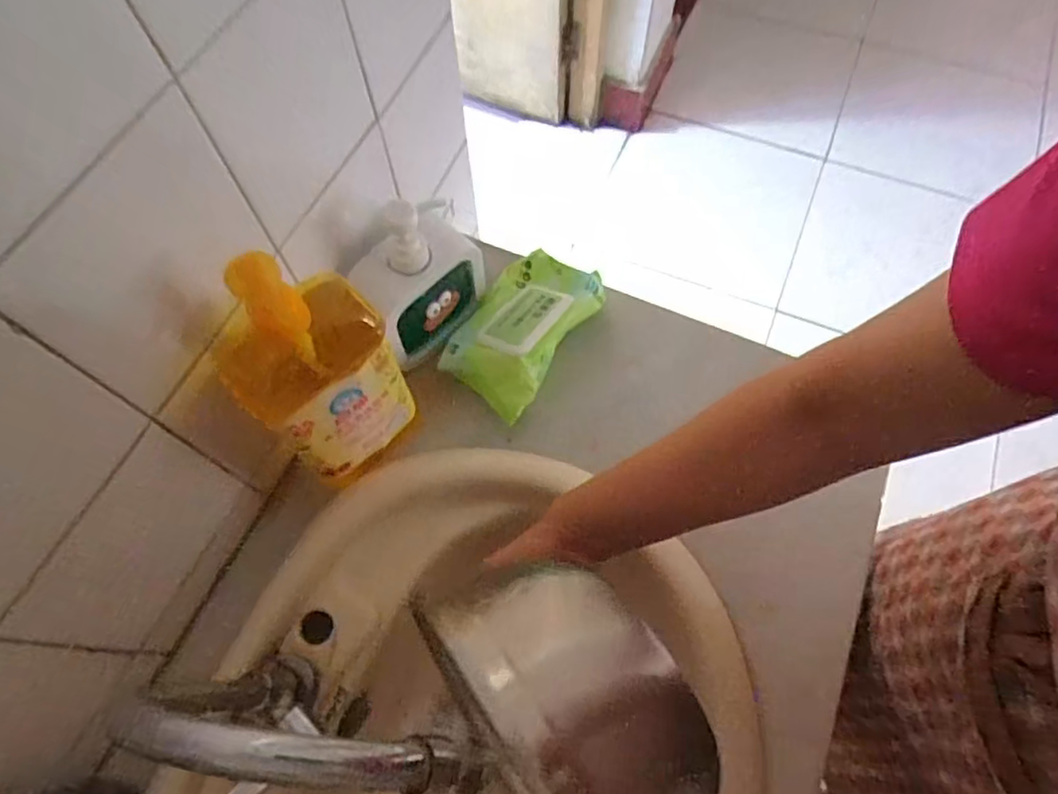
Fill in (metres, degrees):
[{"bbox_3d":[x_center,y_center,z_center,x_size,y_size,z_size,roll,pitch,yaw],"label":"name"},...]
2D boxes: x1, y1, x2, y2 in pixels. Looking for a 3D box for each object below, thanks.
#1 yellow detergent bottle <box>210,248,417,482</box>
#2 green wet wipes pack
[{"bbox_3d":[-0.158,-0.018,0.479,0.070,0.229,0.116,37,71,16],"label":"yellow detergent bottle"},{"bbox_3d":[-0.006,-0.072,0.620,0.105,0.044,0.170,31,70,14],"label":"green wet wipes pack"}]

